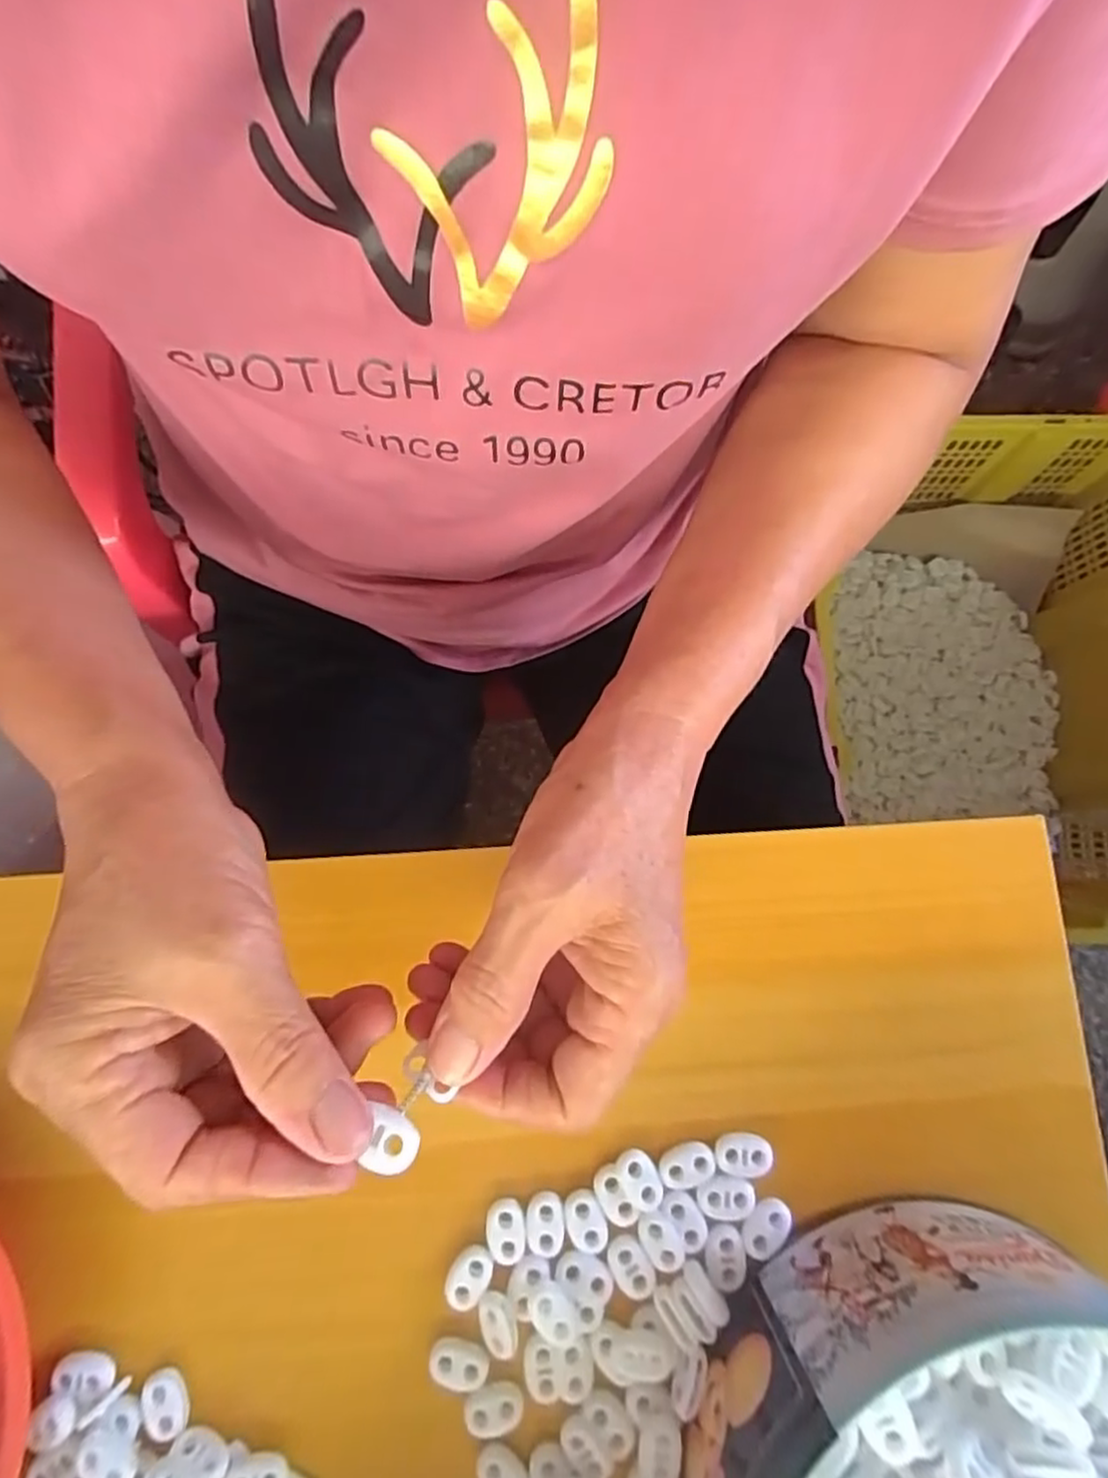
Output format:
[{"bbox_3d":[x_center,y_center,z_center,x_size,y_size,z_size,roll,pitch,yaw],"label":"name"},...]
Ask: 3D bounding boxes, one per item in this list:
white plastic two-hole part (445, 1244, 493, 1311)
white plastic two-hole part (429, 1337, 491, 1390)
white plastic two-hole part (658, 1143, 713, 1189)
[{"bbox_3d":[-0.033,0.208,0.273,0.015,0.004,0.022,31,81,5],"label":"white plastic two-hole part"},{"bbox_3d":[-0.036,0.238,0.267,0.022,0.004,0.015,15,80,3],"label":"white plastic two-hole part"},{"bbox_3d":[0.053,0.170,0.279,0.022,0.004,0.014,-15,80,-2],"label":"white plastic two-hole part"}]

